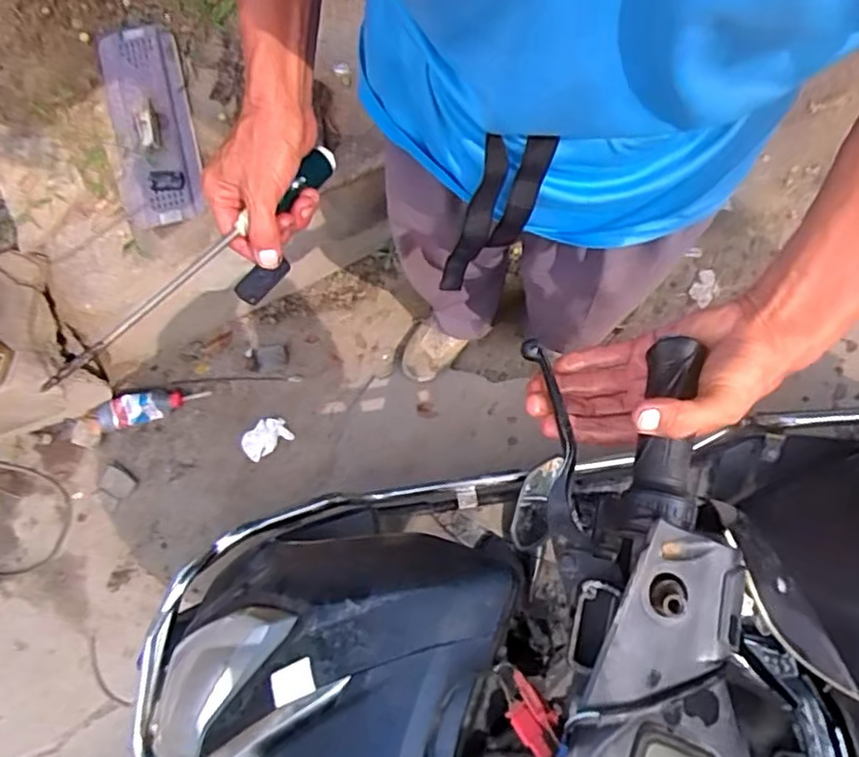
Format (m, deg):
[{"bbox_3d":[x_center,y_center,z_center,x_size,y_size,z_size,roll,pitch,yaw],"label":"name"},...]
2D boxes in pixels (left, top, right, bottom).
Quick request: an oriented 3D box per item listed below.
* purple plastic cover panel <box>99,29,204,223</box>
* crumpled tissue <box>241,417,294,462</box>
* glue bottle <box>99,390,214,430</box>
[{"bbox_3d":[-0.430,-0.394,0.995,0.130,0.028,0.323,-10,82,0],"label":"purple plastic cover panel"},{"bbox_3d":[-0.359,0.129,1.411,0.105,0.023,0.065,-33,82,-6],"label":"crumpled tissue"},{"bbox_3d":[-0.601,0.056,1.404,0.237,0.048,0.066,-16,81,-3],"label":"glue bottle"}]

